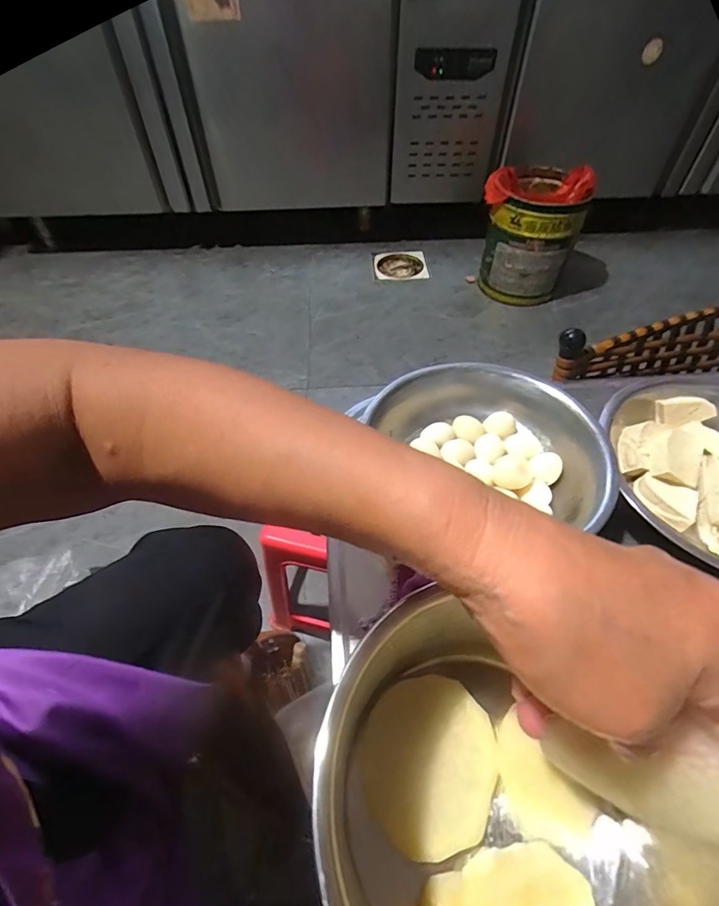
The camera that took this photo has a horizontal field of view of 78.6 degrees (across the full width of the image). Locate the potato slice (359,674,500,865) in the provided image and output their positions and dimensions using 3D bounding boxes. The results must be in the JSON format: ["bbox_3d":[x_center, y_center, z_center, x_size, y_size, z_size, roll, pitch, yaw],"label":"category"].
[{"bbox_3d":[0.038,0.166,0.239,0.072,0.005,0.080,21,55,17],"label":"potato slice"}]

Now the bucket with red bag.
[{"bbox_3d":[0.557,-0.724,1.449,0.289,0.350,0.303,0,52,0],"label":"bucket with red bag"}]

